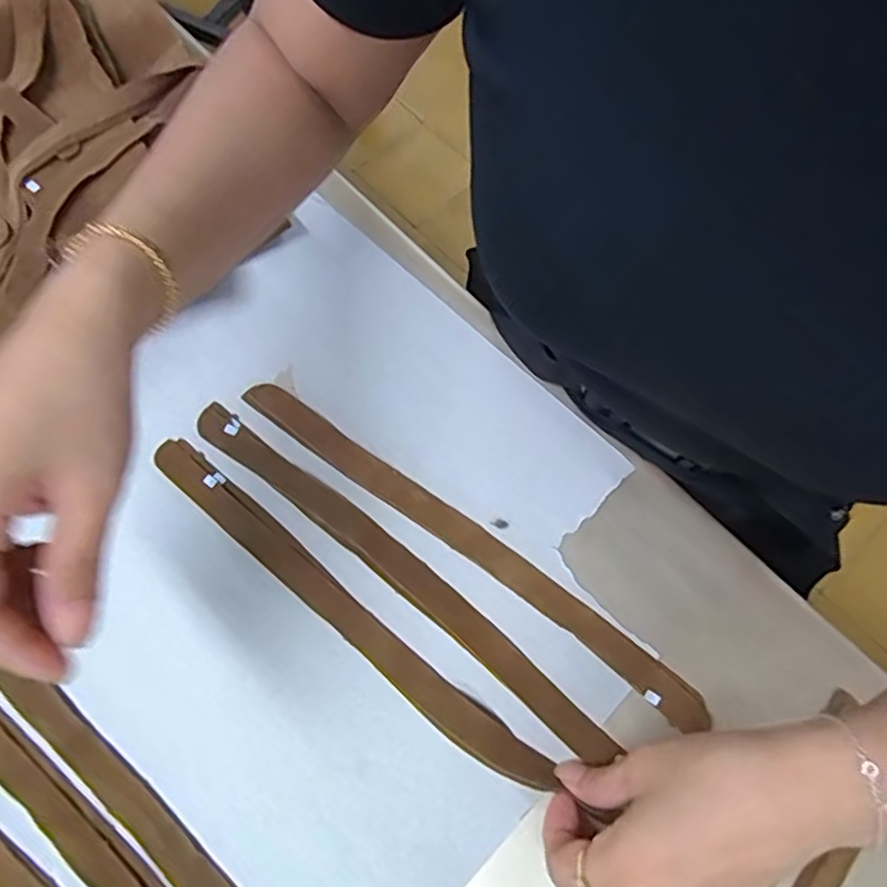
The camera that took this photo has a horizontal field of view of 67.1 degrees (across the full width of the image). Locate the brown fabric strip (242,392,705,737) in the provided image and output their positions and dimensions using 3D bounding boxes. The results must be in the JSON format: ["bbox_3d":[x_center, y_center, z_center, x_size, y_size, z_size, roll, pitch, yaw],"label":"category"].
[{"bbox_3d":[0.011,0.054,0.389,0.316,0.006,0.025,35,69,12],"label":"brown fabric strip"}]

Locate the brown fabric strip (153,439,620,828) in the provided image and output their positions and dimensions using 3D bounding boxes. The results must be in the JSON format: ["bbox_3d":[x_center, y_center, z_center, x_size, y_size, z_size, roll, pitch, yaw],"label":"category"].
[{"bbox_3d":[-0.059,0.090,0.374,0.285,0.008,0.023,38,67,12],"label":"brown fabric strip"}]

